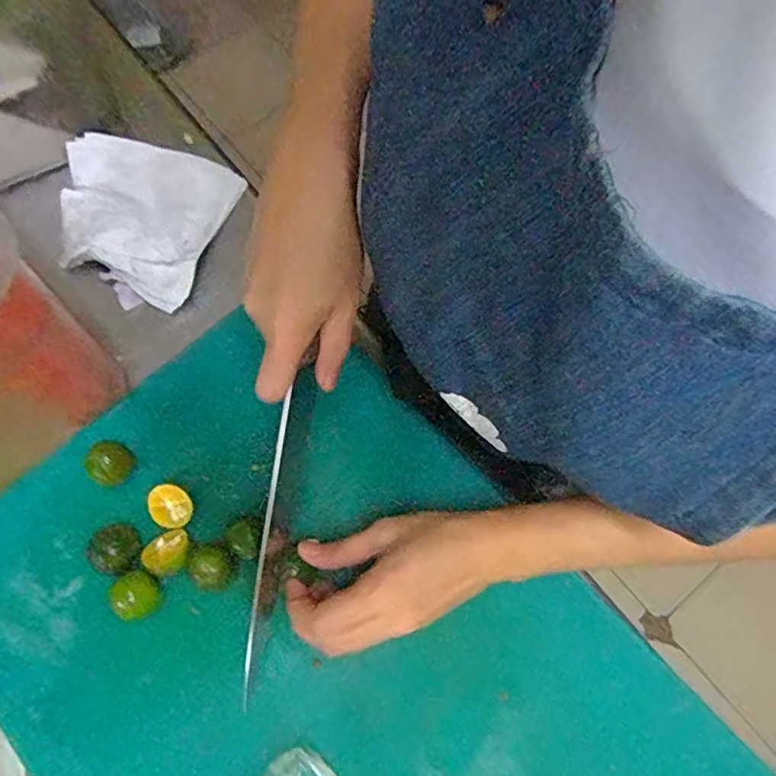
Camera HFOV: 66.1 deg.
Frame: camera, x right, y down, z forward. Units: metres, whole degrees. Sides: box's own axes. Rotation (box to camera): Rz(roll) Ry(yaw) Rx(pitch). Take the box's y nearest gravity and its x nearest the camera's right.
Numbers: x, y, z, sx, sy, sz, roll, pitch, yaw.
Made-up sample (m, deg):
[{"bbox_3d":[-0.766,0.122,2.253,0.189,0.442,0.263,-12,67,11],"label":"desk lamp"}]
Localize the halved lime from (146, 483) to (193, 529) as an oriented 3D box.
[{"bbox_3d":[-0.133,0.072,0.363,0.025,0.011,0.028,-42,78,-13],"label":"halved lime"}]

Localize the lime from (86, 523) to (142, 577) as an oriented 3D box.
[{"bbox_3d":[-0.159,0.095,0.349,0.022,0.021,0.028,-5,73,-3],"label":"lime"}]

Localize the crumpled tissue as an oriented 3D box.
[{"bbox_3d":[-0.191,-0.132,0.448,0.125,0.025,0.127,15,73,4],"label":"crumpled tissue"}]

